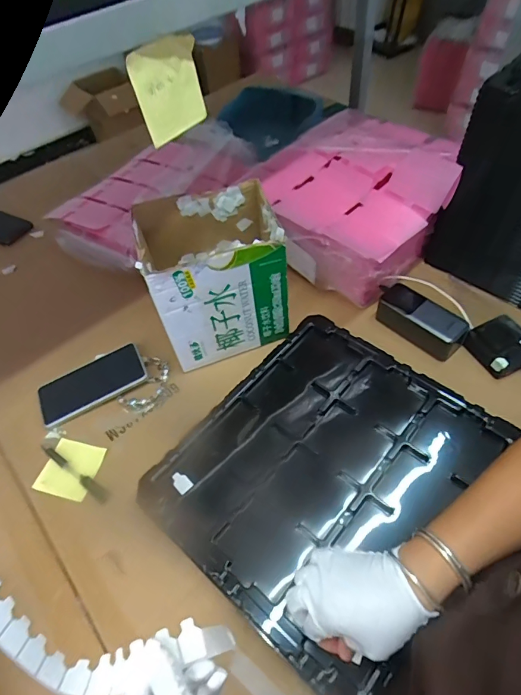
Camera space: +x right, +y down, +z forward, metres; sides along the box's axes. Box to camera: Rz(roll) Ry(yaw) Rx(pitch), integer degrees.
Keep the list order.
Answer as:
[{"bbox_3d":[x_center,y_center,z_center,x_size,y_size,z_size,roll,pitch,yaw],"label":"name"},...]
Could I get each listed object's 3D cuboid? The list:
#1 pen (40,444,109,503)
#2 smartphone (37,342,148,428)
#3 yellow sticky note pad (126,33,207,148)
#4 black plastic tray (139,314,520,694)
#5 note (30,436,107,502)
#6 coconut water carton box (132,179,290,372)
[{"bbox_3d":[-0.260,0.170,0.585,0.132,0.014,0.015,28,61,23],"label":"pen"},{"bbox_3d":[-0.259,0.054,0.652,0.162,0.009,0.078,-26,61,-8],"label":"smartphone"},{"bbox_3d":[-0.083,-0.239,0.392,0.016,0.073,0.075,32,62,24],"label":"yellow sticky note pad"},{"bbox_3d":[0.081,0.145,0.539,0.319,0.026,0.373,33,63,25],"label":"black plastic tray"},{"bbox_3d":[-0.264,0.167,0.587,0.078,0.007,0.076,11,55,12],"label":"note"},{"bbox_3d":[-0.066,-0.110,0.634,0.181,0.190,0.162,-13,54,-5],"label":"coconut water carton box"}]

